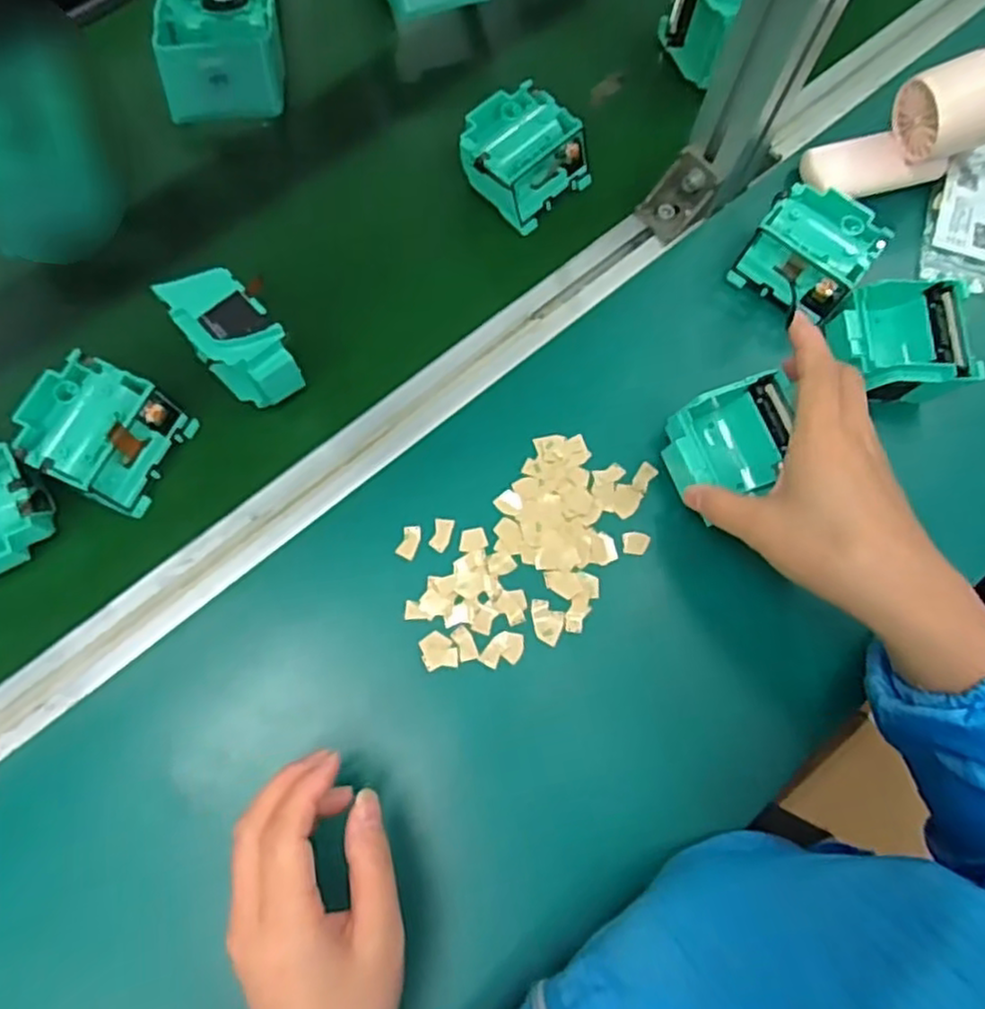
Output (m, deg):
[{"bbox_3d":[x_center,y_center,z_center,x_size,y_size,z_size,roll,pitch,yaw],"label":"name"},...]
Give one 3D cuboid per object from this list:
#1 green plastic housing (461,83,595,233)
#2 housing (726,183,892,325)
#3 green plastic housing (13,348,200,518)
[{"bbox_3d":[0.020,-0.245,0.506,0.075,0.040,0.081,-43,81,-13],"label":"green plastic housing"},{"bbox_3d":[0.215,-0.172,0.485,0.075,0.040,0.076,39,76,7],"label":"housing"},{"bbox_3d":[-0.236,-0.043,0.433,0.075,0.041,0.072,26,74,3],"label":"green plastic housing"}]

